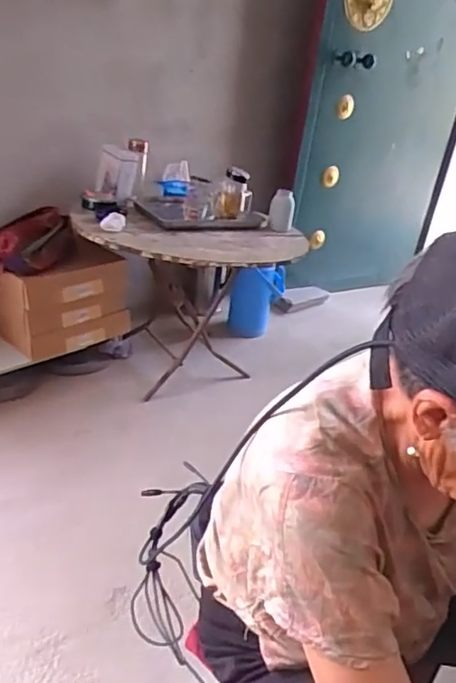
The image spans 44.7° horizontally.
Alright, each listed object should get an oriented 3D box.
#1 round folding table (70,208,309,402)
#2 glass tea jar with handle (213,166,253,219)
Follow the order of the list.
[{"bbox_3d":[-0.096,-0.116,1.754,0.650,0.483,0.518,-20,38,-41],"label":"round folding table"},{"bbox_3d":[0.012,-0.471,1.786,0.118,0.174,0.125,6,28,-3],"label":"glass tea jar with handle"}]

